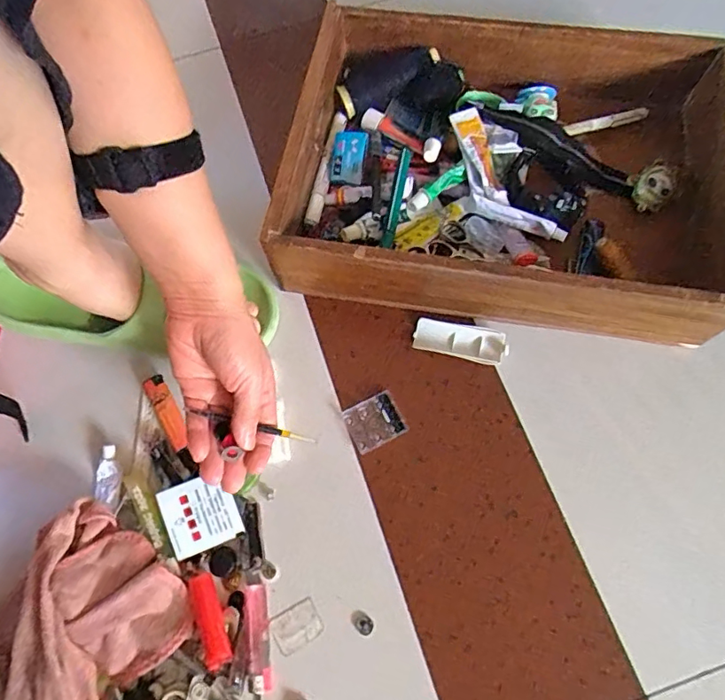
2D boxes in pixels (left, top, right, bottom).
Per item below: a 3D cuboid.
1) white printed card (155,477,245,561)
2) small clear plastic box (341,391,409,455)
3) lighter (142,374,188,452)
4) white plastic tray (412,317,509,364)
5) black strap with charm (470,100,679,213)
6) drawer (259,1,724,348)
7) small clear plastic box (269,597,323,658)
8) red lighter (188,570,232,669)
[{"bbox_3d":[-0.140,0.141,0.455,0.060,0.004,0.060,-22,83,-7],"label":"white printed card"},{"bbox_3d":[0.011,0.067,0.491,0.050,0.005,0.043,-26,70,-7],"label":"small clear plastic box"},{"bbox_3d":[-0.182,0.058,0.495,0.021,0.010,0.076,-31,71,-9],"label":"lighter"},{"bbox_3d":[0.095,-0.010,0.510,0.087,0.008,0.037,14,70,8],"label":"white plastic tray"},{"bbox_3d":[0.213,-0.202,0.547,0.212,0.033,0.042,28,73,12],"label":"black strap with charm"},{"bbox_3d":[0.141,-0.184,0.532,0.405,0.097,0.307,9,70,6],"label":"drawer"},{"bbox_3d":[-0.053,0.227,0.431,0.039,0.004,0.030,-27,70,-8],"label":"small clear plastic box"},{"bbox_3d":[-0.122,0.215,0.422,0.023,0.014,0.069,-22,69,-6],"label":"red lighter"}]

